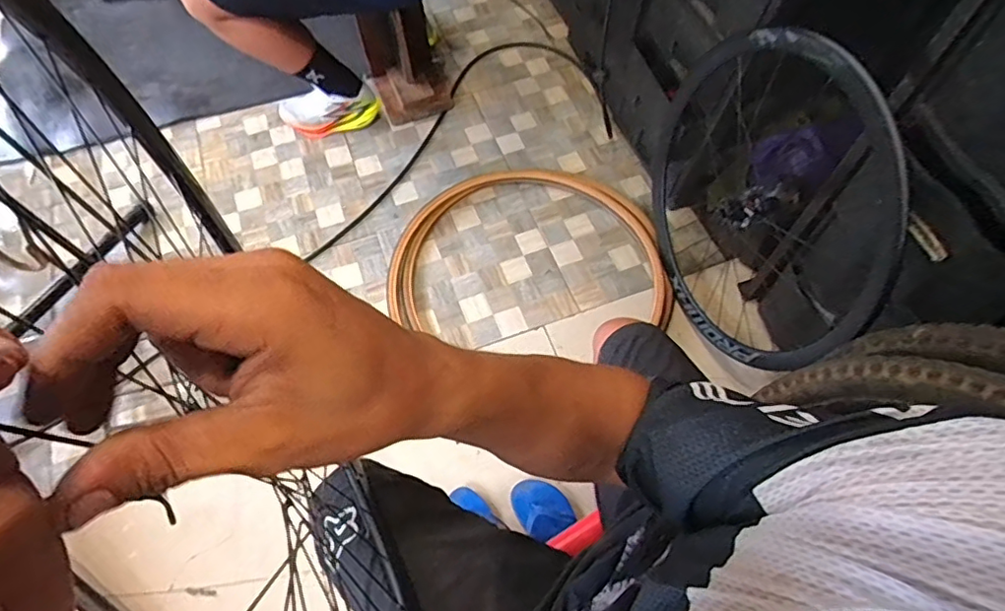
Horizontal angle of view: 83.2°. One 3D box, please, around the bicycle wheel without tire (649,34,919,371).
[{"bbox_3d":[0.467,-0.228,1.120,0.157,0.644,0.684,-16,64,-8],"label":"bicycle wheel without tire"}]

